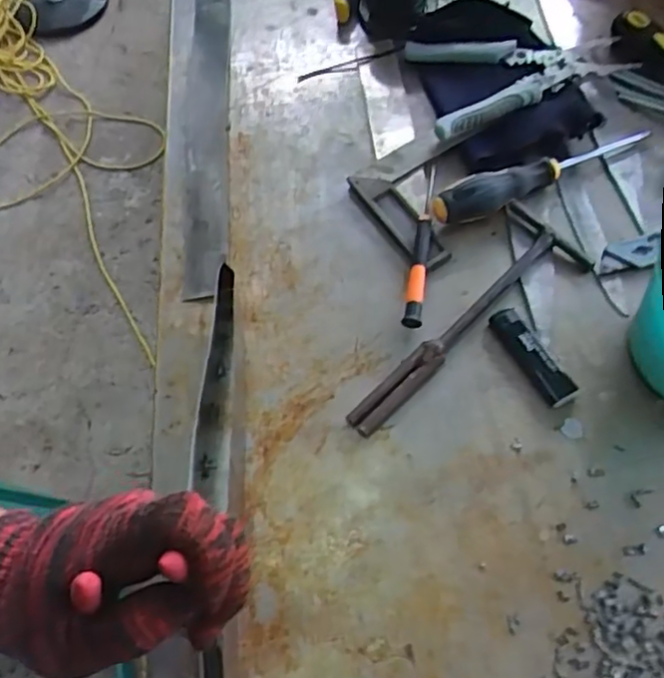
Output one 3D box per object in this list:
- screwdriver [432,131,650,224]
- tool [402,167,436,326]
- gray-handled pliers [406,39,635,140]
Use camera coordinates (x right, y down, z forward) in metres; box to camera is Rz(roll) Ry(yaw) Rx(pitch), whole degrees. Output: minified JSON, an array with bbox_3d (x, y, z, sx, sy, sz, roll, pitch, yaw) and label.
[{"bbox_3d":[0.173,-0.136,0.528,0.199,0.030,0.022,-21,64,-7],"label":"screwdriver"},{"bbox_3d":[0.071,-0.077,0.514,0.013,0.018,0.148,7,64,7],"label":"tool"},{"bbox_3d":[0.177,-0.243,0.589,0.193,0.020,0.121,-11,63,-2],"label":"gray-handled pliers"}]

